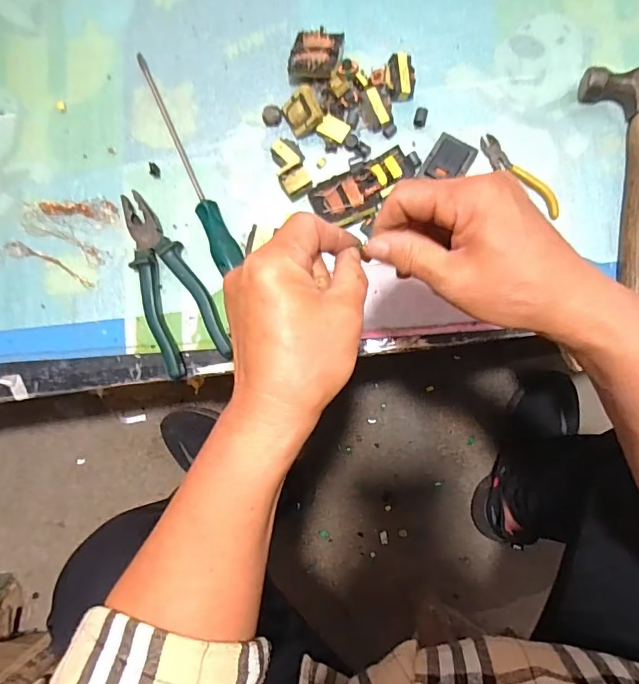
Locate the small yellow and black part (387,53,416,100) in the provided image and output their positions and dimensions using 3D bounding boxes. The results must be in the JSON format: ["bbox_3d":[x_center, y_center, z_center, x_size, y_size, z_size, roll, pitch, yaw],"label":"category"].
[{"bbox_3d":[0.083,-0.271,0.475,0.028,0.016,0.046,-1,85,7],"label":"small yellow and black part"}]

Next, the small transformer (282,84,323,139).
[{"bbox_3d":[-0.017,-0.237,0.478,0.034,0.030,0.041,-24,83,4],"label":"small transformer"}]

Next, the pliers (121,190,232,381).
[{"bbox_3d":[-0.160,-0.063,0.484,0.064,0.019,0.193,-24,83,4],"label":"pliers"}]

